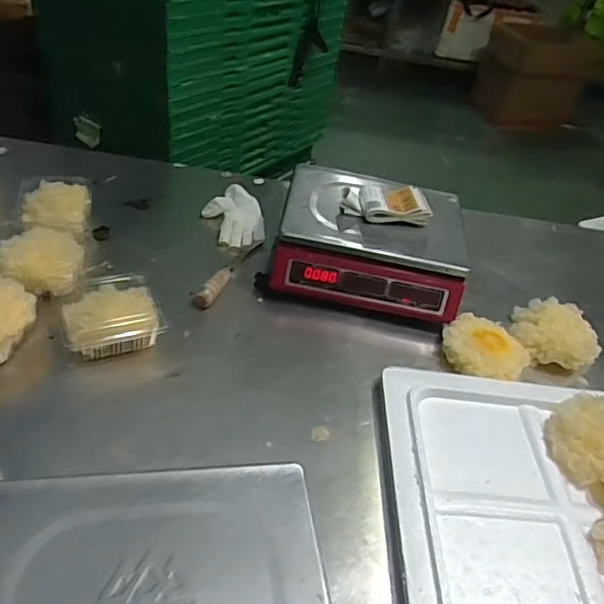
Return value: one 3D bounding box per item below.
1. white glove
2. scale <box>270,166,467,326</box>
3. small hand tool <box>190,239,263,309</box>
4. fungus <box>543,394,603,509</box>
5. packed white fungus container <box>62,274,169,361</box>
[{"bbox_3d":[-0.121,-0.155,1.008,0.103,0.033,0.139,-4,42,-12],"label":"white glove"},{"bbox_3d":[0.114,-0.109,0.927,0.302,0.128,0.231,12,42,0],"label":"scale"},{"bbox_3d":[-0.114,-0.058,0.912,0.028,0.023,0.204,20,43,14],"label":"small hand tool"},{"bbox_3d":[0.366,0.178,0.698,0.095,0.072,0.148,7,42,-5],"label":"fungus"},{"bbox_3d":[-0.260,0.018,0.769,0.122,0.051,0.107,-13,48,-24],"label":"packed white fungus container"}]

